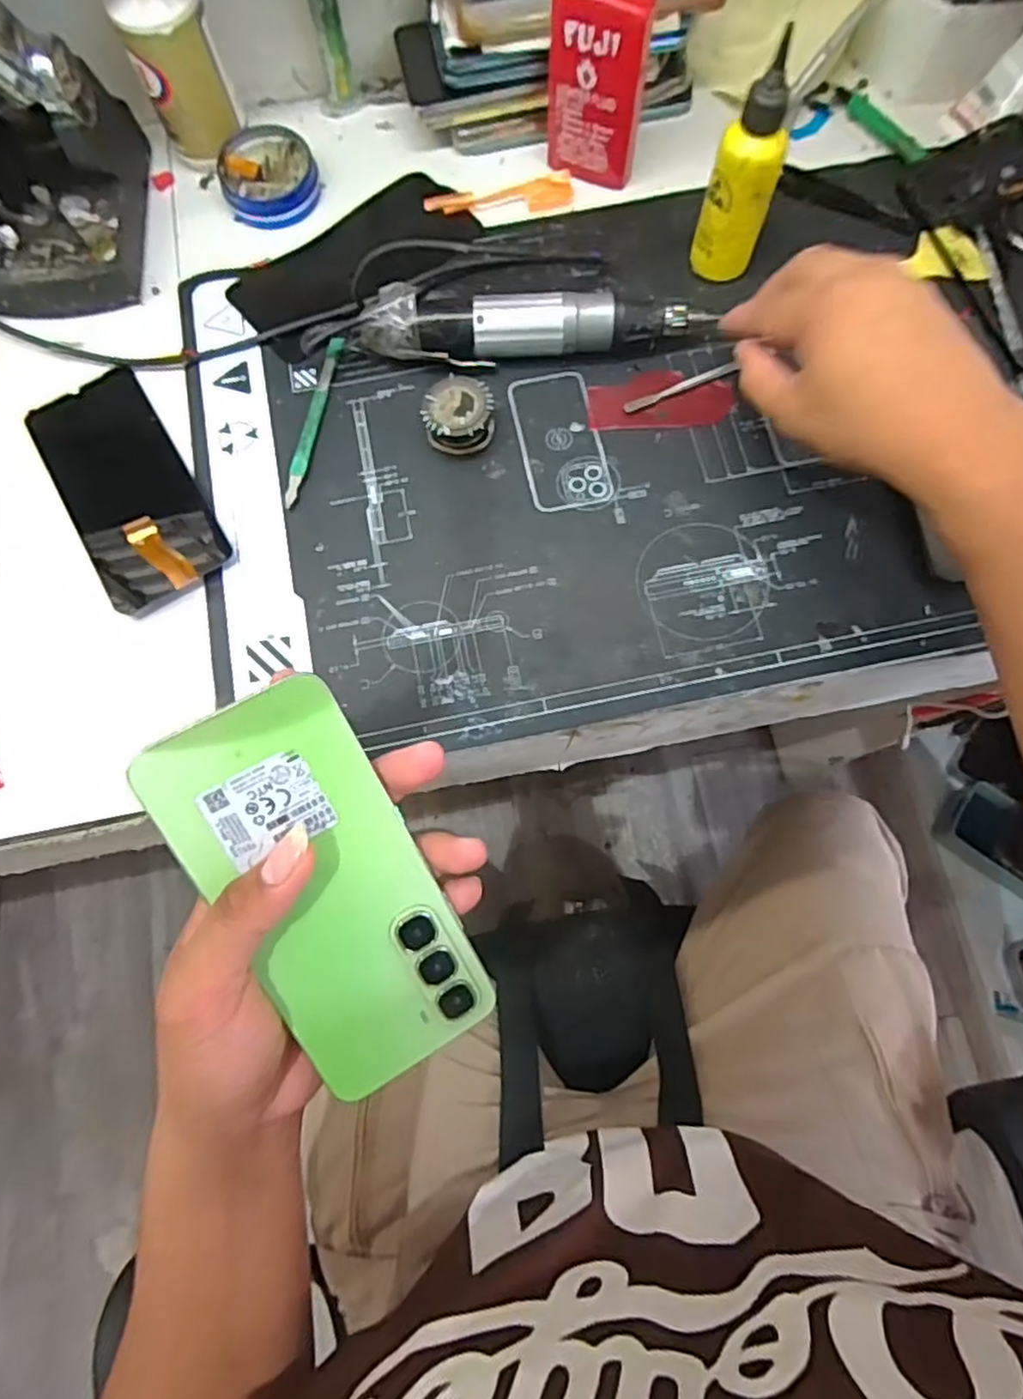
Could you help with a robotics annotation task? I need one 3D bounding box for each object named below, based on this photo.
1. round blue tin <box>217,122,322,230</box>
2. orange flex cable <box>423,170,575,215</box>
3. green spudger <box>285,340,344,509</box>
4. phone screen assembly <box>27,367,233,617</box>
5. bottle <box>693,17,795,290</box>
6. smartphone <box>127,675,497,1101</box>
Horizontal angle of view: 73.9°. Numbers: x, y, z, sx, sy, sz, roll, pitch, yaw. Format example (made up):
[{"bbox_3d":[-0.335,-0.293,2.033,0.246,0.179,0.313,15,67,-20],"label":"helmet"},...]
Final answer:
[{"bbox_3d":[-0.159,-0.345,0.449,0.061,0.020,0.061,0,76,1],"label":"round blue tin"},{"bbox_3d":[-0.008,-0.332,0.448,0.097,0.012,0.016,-4,76,0],"label":"orange flex cable"},{"bbox_3d":[-0.119,-0.168,0.409,0.010,0.005,0.116,10,76,3],"label":"green spudger"},{"bbox_3d":[-0.228,-0.132,0.380,0.069,0.052,0.165,-31,78,-7],"label":"phone screen assembly"},{"bbox_3d":[0.130,-0.289,0.379,0.031,0.116,0.029,-19,77,-4],"label":"bottle"},{"bbox_3d":[-0.070,0.076,0.264,0.074,0.004,0.162,-30,103,-14],"label":"smartphone"}]

